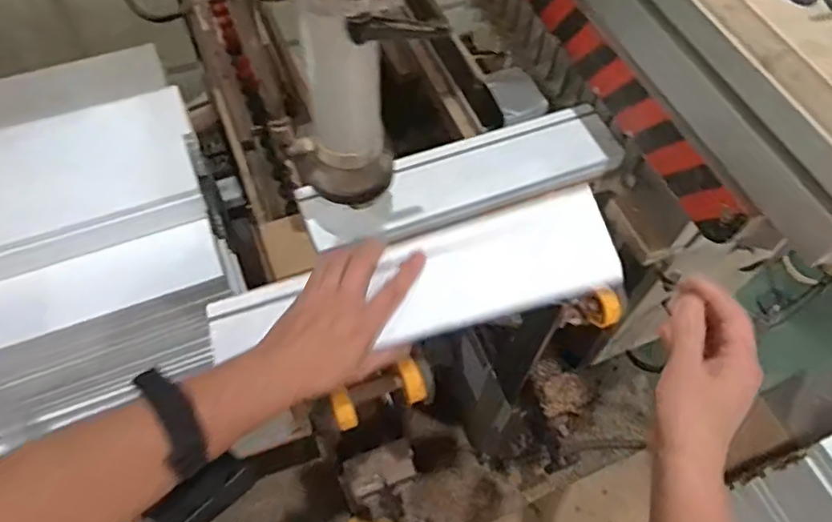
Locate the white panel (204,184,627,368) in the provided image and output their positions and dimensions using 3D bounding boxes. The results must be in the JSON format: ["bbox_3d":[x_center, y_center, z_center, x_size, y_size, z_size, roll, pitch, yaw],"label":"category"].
[{"bbox_3d":[-0.009,0.022,0.509,0.340,0.009,0.093,-15,68,6],"label":"white panel"}]

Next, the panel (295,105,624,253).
[{"bbox_3d":[0.053,-0.087,0.631,0.337,0.017,0.090,-18,62,-12],"label":"panel"}]

